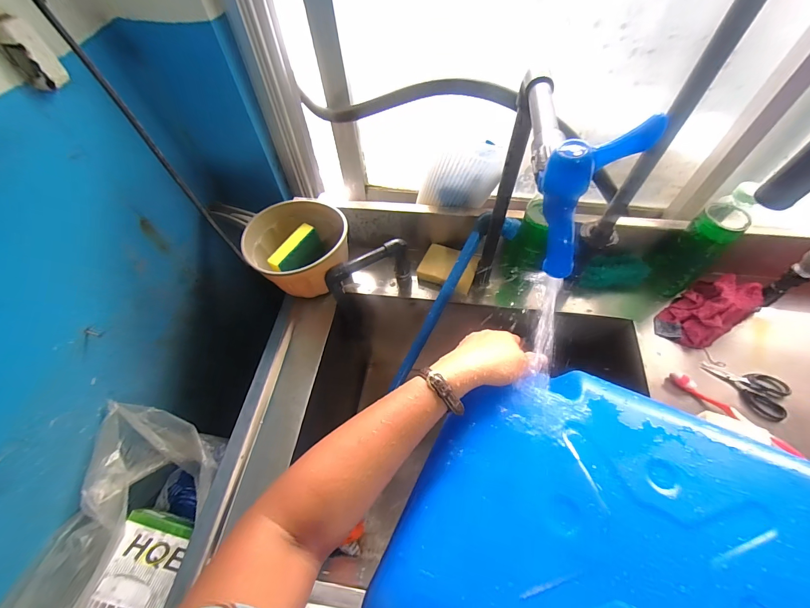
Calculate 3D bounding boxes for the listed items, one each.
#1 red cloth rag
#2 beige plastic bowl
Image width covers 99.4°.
[{"bbox_3d":[0.497,0.010,0.564,0.158,0.056,0.083,-29,61,-15],"label":"red cloth rag"},{"bbox_3d":[-0.189,-0.098,0.626,0.162,0.121,0.161,-1,57,2],"label":"beige plastic bowl"}]

